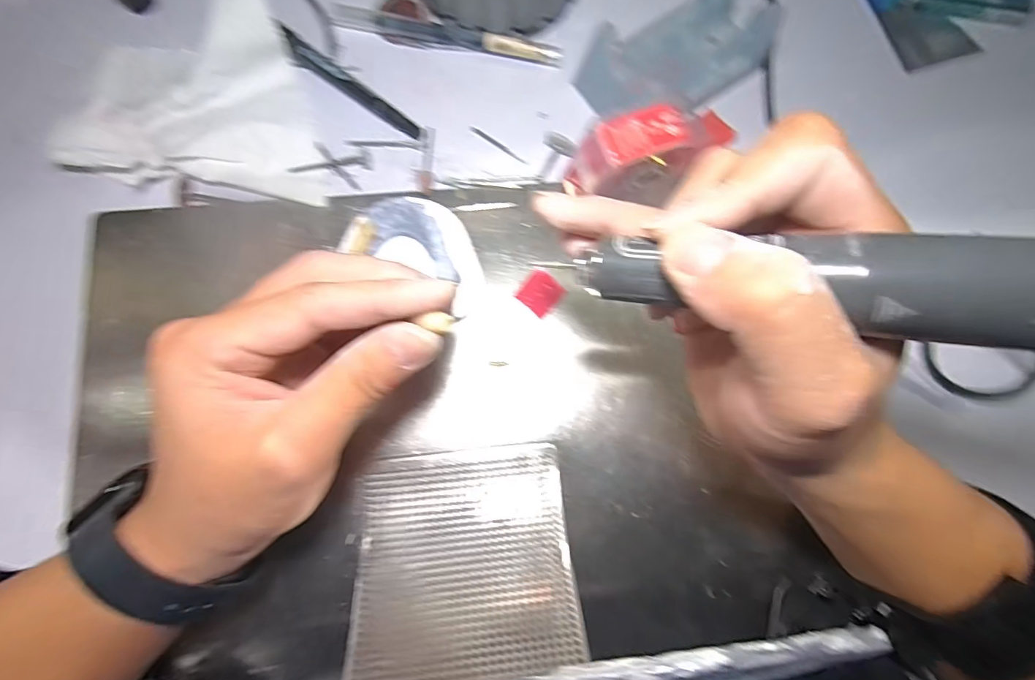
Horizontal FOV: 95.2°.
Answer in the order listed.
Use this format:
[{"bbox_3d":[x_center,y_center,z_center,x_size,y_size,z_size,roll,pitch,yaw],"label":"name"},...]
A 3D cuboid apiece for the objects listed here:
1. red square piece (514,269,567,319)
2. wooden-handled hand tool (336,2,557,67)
[{"bbox_3d":[0.013,-0.026,0.265,0.022,0.004,0.022,41,81,5],"label":"red square piece"},{"bbox_3d":[-0.045,-0.188,0.290,0.146,0.011,0.016,12,80,0],"label":"wooden-handled hand tool"}]

